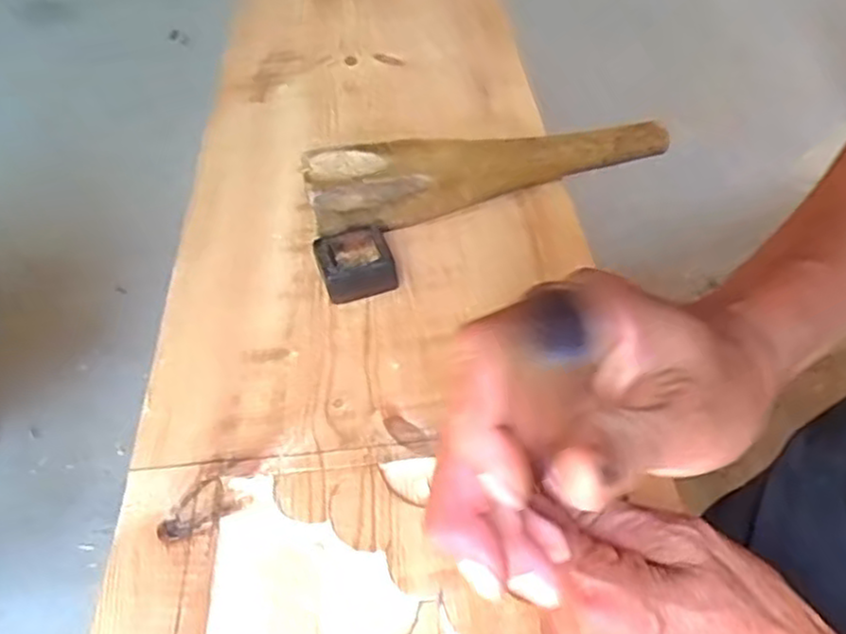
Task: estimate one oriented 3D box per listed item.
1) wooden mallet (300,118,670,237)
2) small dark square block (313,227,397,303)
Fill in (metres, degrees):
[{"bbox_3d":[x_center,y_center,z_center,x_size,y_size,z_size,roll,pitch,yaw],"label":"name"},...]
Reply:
[{"bbox_3d":[0.049,-0.111,0.555,0.266,0.048,0.057,-11,46,-7],"label":"wooden mallet"},{"bbox_3d":[-0.047,-0.035,0.504,0.048,0.031,0.047,-15,47,-11],"label":"small dark square block"}]

